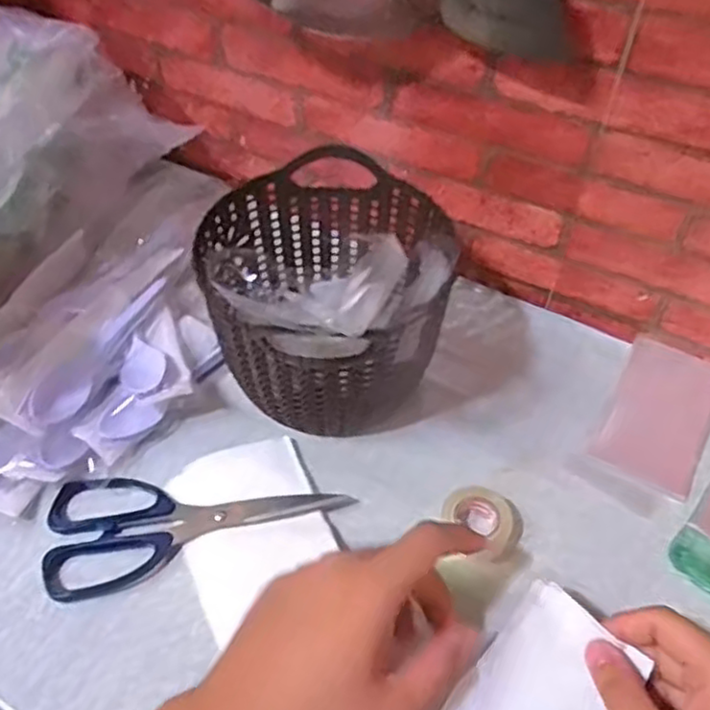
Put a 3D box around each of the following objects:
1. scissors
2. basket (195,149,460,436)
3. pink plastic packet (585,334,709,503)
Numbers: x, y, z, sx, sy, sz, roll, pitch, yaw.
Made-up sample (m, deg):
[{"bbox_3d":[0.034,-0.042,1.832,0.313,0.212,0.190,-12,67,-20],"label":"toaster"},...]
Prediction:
[{"bbox_3d":[-0.096,0.108,0.431,0.180,0.005,0.075,-3,51,-4],"label":"scissors"},{"bbox_3d":[-0.020,-0.035,0.469,0.145,0.133,0.155,-2,50,-3],"label":"basket"},{"bbox_3d":[0.218,0.040,0.495,0.067,0.007,0.122,25,54,18],"label":"pink plastic packet"}]

